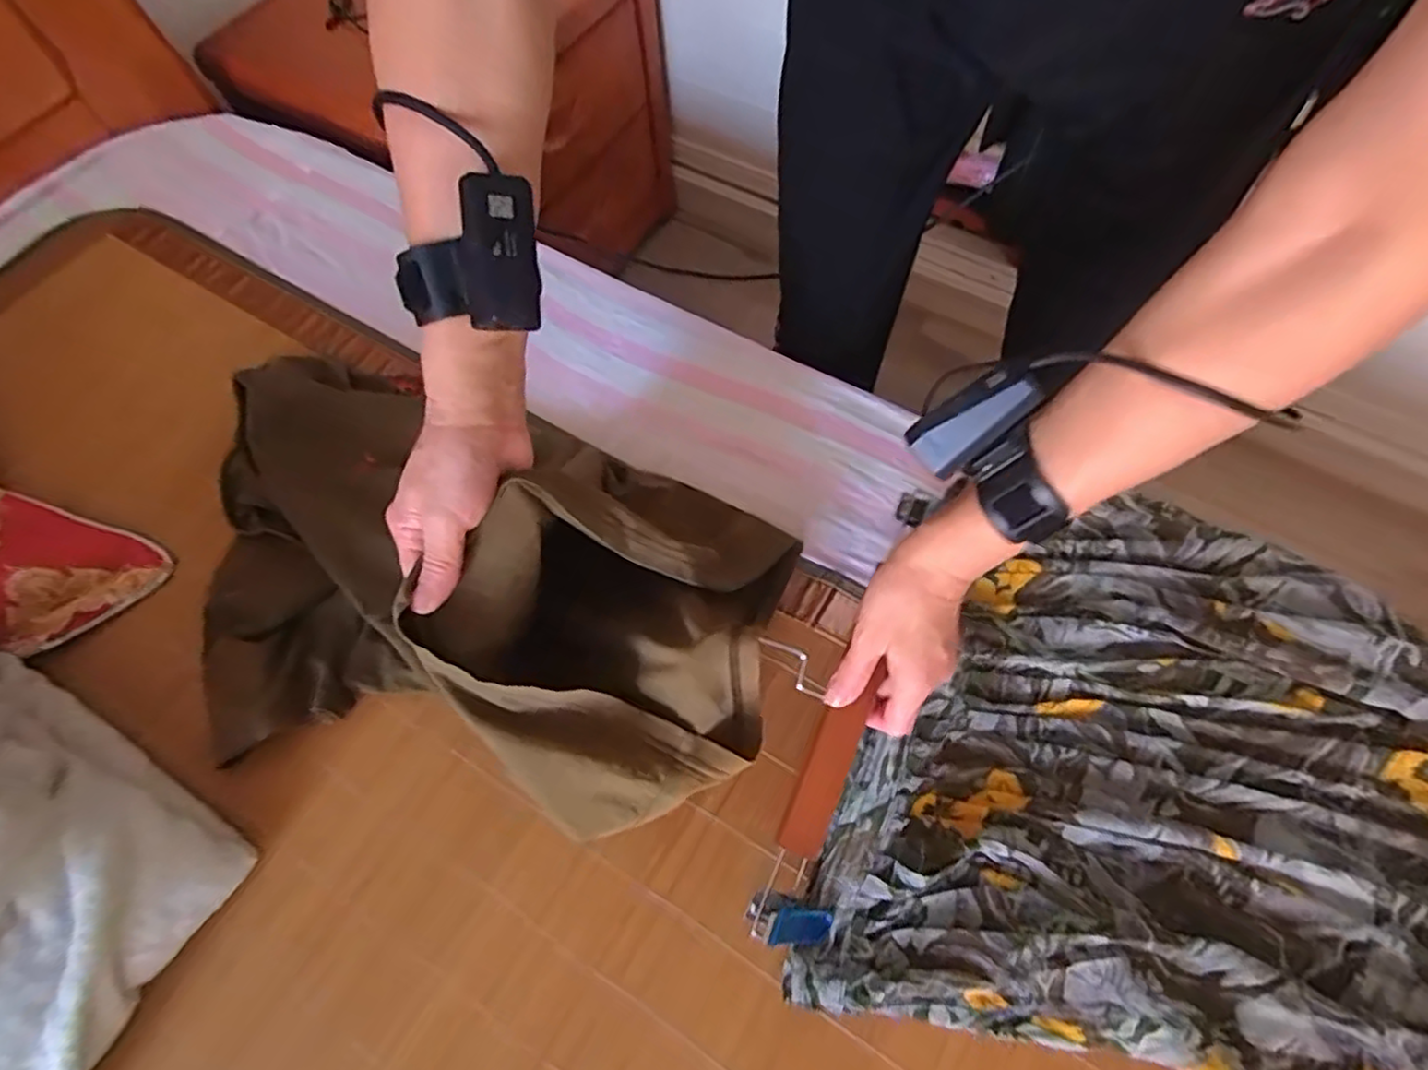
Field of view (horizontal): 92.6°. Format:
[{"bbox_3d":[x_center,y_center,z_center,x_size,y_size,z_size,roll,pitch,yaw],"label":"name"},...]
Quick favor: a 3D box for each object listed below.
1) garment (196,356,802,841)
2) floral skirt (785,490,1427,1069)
[{"bbox_3d":[-0.224,0.017,0.520,0.547,0.203,0.318,18,65,21],"label":"garment"},{"bbox_3d":[0.396,0.185,0.479,0.593,0.054,0.406,13,65,7],"label":"floral skirt"}]

